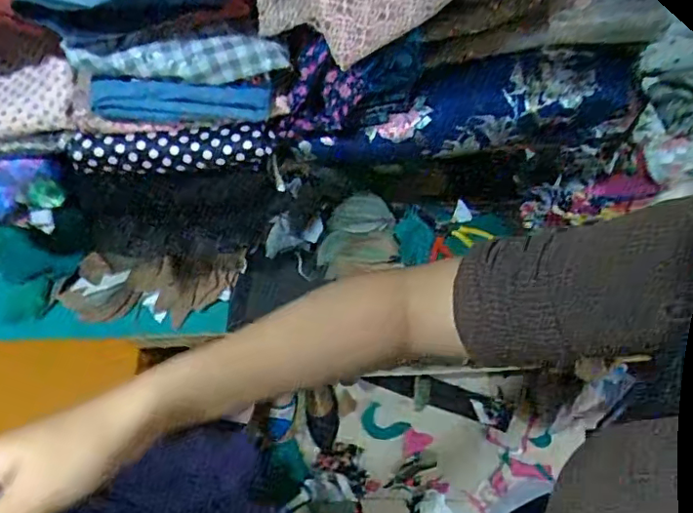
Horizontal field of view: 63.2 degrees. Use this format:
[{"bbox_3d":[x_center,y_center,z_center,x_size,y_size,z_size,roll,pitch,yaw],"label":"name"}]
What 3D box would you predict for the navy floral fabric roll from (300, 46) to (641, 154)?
[{"bbox_3d":[0.148,-0.190,0.703,0.401,0.102,0.073,-1,49,6],"label":"navy floral fabric roll"}]

